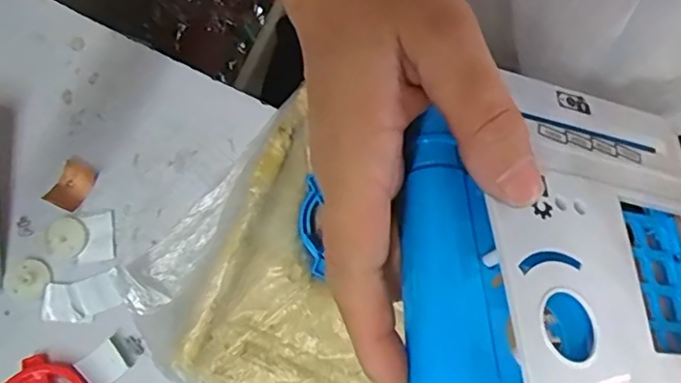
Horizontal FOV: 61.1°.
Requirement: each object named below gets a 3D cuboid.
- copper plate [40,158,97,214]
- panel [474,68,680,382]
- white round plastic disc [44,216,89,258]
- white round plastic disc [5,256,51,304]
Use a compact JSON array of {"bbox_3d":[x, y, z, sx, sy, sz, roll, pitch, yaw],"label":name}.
[{"bbox_3d":[-0.154,-0.003,0.330,0.020,0.004,0.026,26,79,7],"label":"copper plate"},{"bbox_3d":[0.096,0.026,0.202,0.104,0.012,0.138,10,62,-22],"label":"panel"},{"bbox_3d":[-0.154,0.026,0.323,0.023,0.004,0.022,0,77,2],"label":"white round plastic disc"},{"bbox_3d":[-0.172,0.049,0.317,0.020,0.004,0.025,40,81,10],"label":"white round plastic disc"}]

